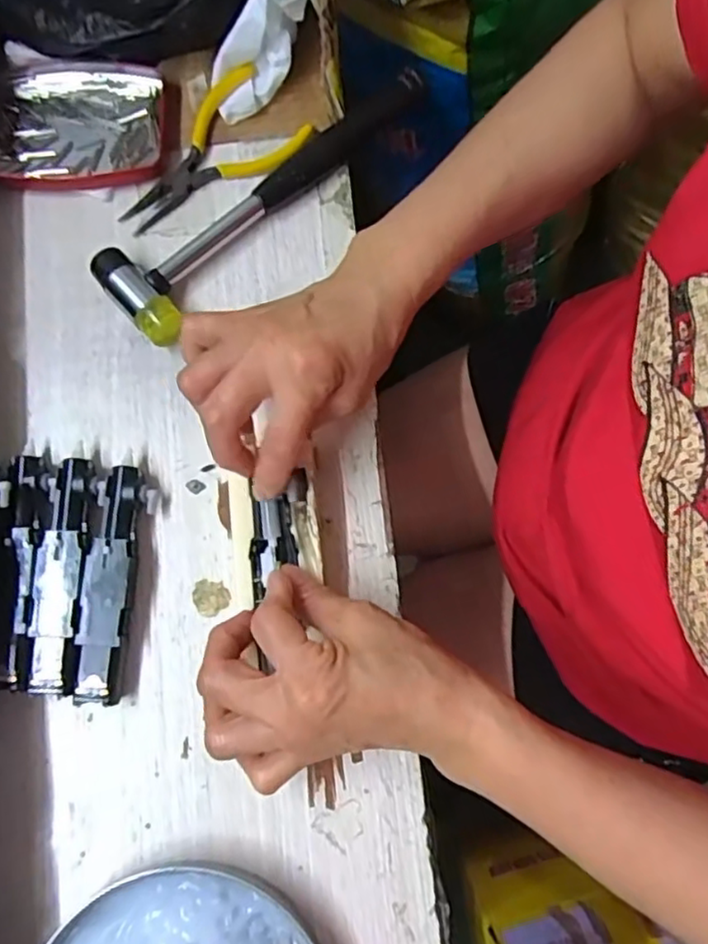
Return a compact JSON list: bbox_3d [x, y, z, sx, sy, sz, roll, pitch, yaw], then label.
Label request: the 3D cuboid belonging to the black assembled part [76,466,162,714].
[{"bbox_3d":[-0.125,0.057,0.339,0.026,0.020,0.119,6,78,2],"label":"black assembled part"}]

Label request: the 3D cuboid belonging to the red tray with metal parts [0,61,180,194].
[{"bbox_3d":[-0.173,-0.212,0.400,0.121,0.015,0.083,0,78,1],"label":"red tray with metal parts"}]

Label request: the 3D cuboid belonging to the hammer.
[{"bbox_3d":[-0.050,-0.172,0.384,0.229,0.023,0.061,-44,81,-8],"label":"hammer"}]

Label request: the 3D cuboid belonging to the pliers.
[{"bbox_3d":[-0.093,-0.199,0.395,0.123,0.011,0.065,-30,79,-5],"label":"pliers"}]

